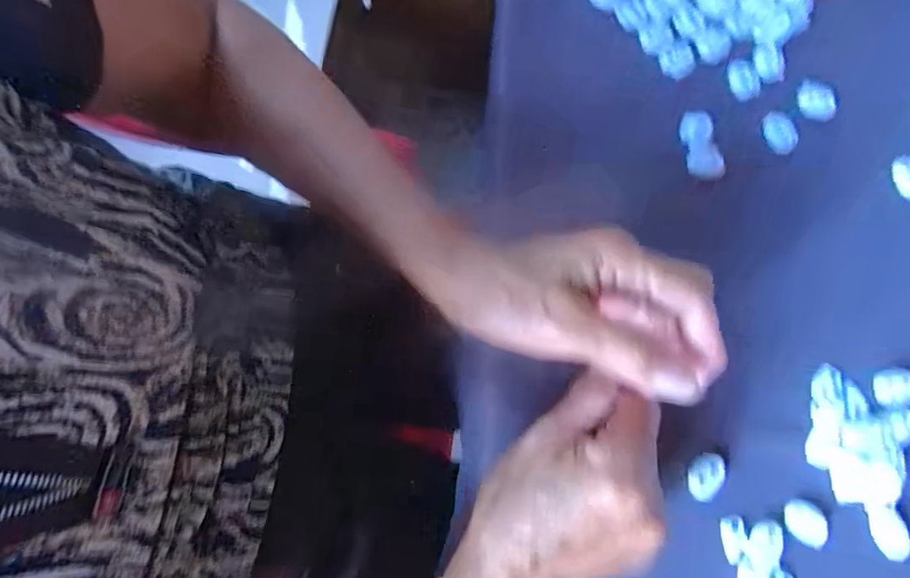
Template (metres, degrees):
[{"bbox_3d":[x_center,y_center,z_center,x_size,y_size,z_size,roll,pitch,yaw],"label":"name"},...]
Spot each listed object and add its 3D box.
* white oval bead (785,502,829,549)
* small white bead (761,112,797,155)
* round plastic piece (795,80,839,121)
[{"bbox_3d":[0.192,0.129,0.264,0.021,0.004,0.021,11,78,1],"label":"white oval bead"},{"bbox_3d":[0.211,-0.102,0.314,0.012,0.013,0.027,-27,80,-6],"label":"small white bead"},{"bbox_3d":[0.240,-0.125,0.320,0.026,0.006,0.023,17,79,2],"label":"round plastic piece"}]

